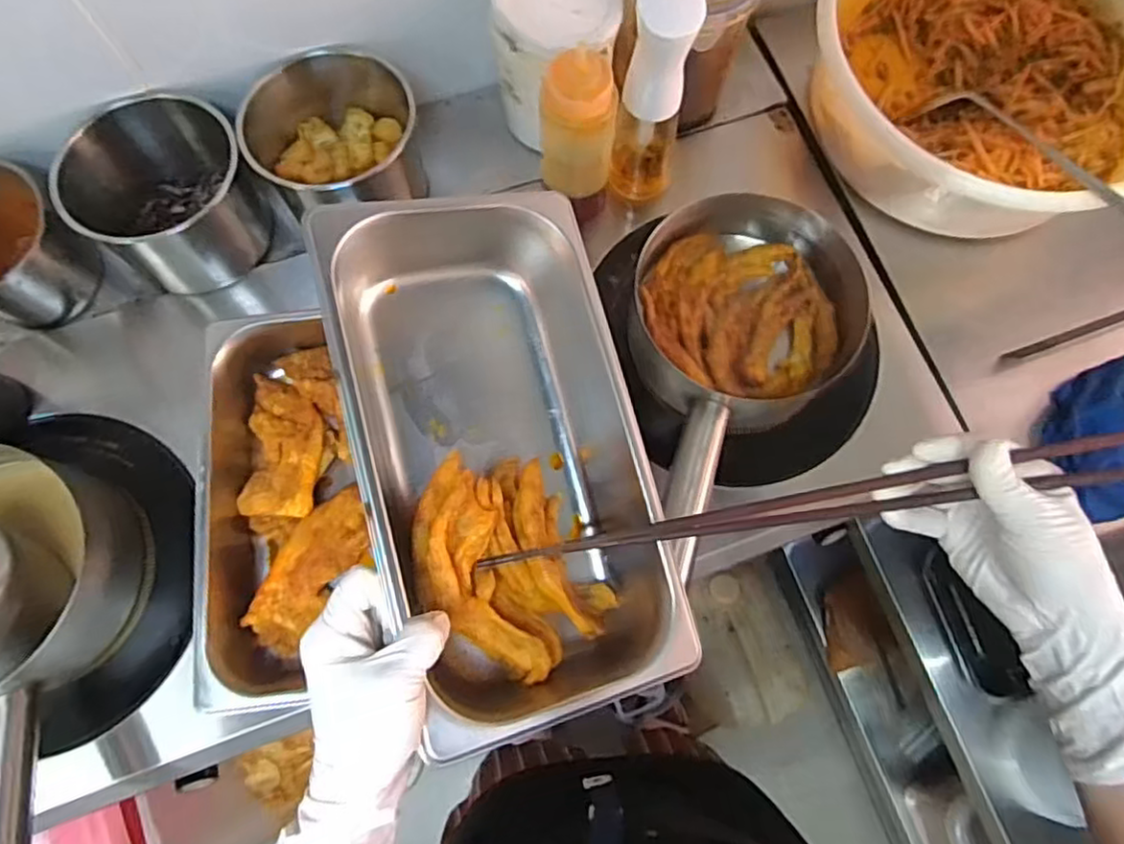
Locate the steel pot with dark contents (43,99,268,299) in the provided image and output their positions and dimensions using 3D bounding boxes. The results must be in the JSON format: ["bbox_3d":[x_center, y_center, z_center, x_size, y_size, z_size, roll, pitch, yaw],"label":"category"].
[{"bbox_3d":[-0.368,-0.214,0.647,0.154,0.138,0.122,-30,77,-9],"label":"steel pot with dark contents"}]

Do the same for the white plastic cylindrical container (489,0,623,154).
[{"bbox_3d":[-0.005,-0.343,0.659,0.116,0.152,0.132,-9,75,-4],"label":"white plastic cylindrical container"}]

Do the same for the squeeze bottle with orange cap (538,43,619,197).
[{"bbox_3d":[0.014,-0.274,0.608,0.067,0.132,0.073,0,75,-1],"label":"squeeze bottle with orange cap"}]

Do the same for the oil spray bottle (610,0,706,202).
[{"bbox_3d":[0.082,-0.287,0.610,0.061,0.233,0.046,9,75,1],"label":"oil spray bottle"}]

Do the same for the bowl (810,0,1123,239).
[{"bbox_3d":[0.433,-0.353,0.693,0.342,0.123,0.346,0,75,-1],"label":"bowl"}]

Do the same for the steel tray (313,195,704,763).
[{"bbox_3d":[-0.041,0.017,0.432,0.182,0.077,0.324,-9,72,-23],"label":"steel tray"}]

